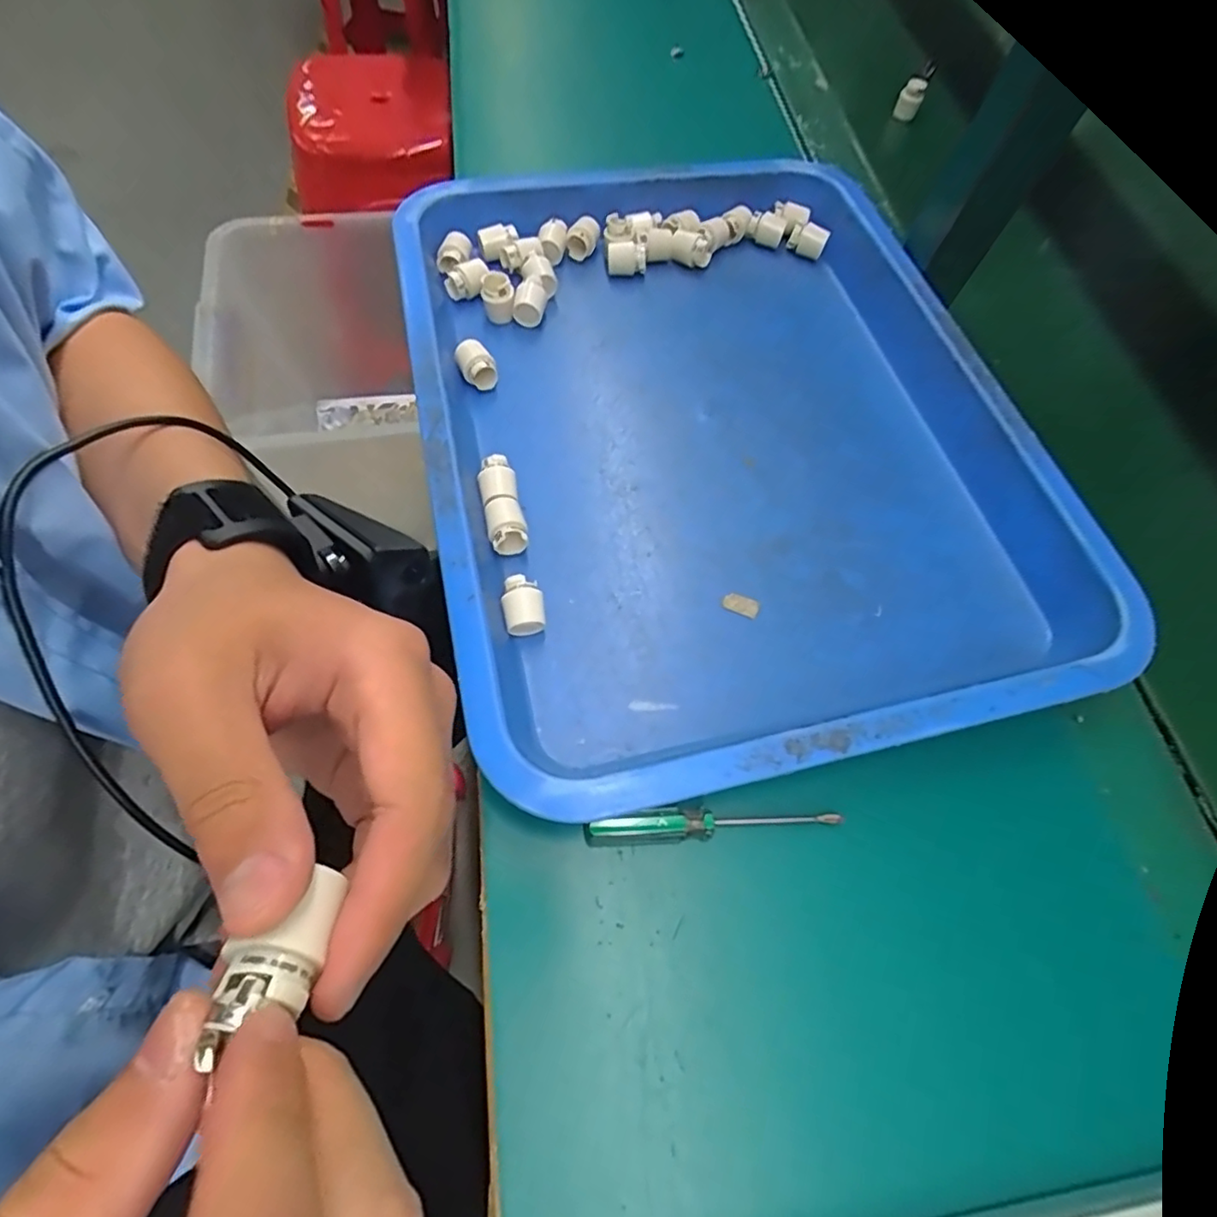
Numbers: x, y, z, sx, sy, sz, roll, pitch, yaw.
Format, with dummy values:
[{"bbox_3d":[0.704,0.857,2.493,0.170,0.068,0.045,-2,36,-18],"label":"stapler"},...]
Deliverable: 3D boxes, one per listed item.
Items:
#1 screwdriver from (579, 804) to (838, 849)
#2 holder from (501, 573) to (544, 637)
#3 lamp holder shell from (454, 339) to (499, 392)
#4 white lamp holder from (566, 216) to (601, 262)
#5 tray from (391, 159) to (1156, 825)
[{"bbox_3d":[0.048,0.097,0.271,0.116,0.017,0.014,-2,63,-5],"label":"screwdriver"},{"bbox_3d":[-0.044,-0.001,0.306,0.020,0.020,0.026,-7,64,-7],"label":"holder"},{"bbox_3d":[-0.083,-0.150,0.377,0.020,0.021,0.031,-22,67,-14],"label":"lamp holder shell"},{"bbox_3d":[-0.018,-0.270,0.439,0.020,0.022,0.019,2,63,-3],"label":"white lamp holder"},{"bbox_3d":[0.063,-0.127,0.367,0.344,0.037,0.445,-11,65,-9],"label":"tray"}]

